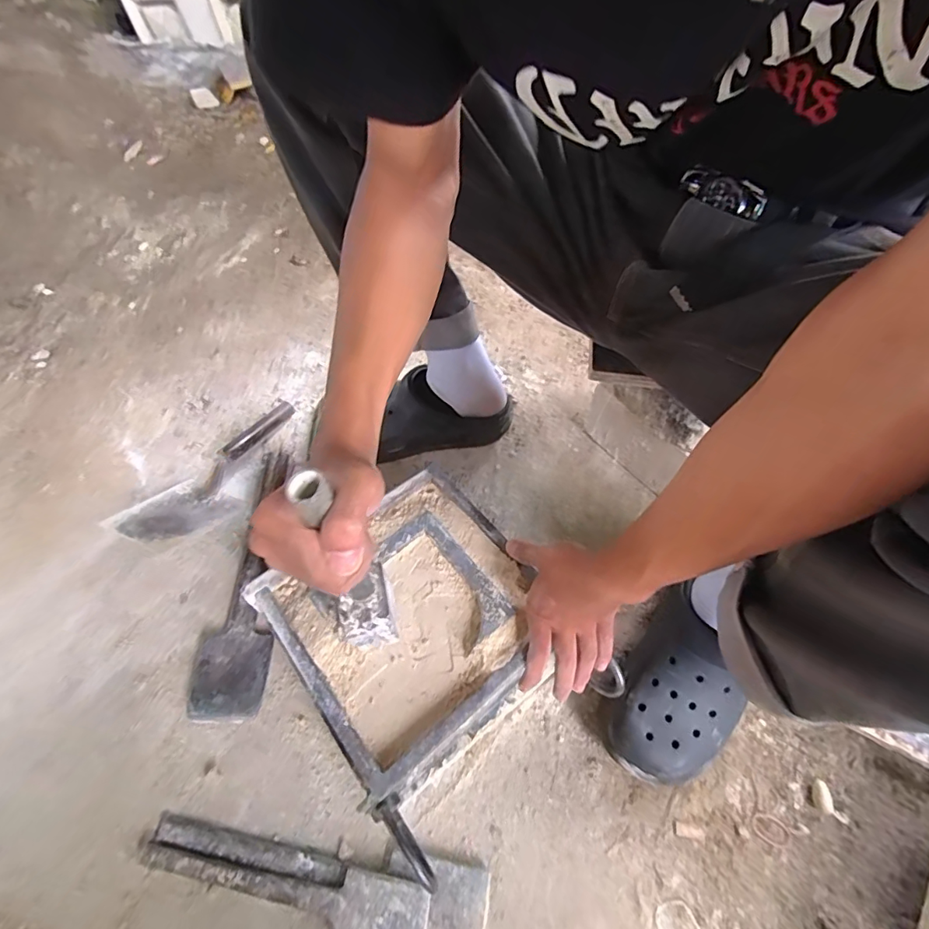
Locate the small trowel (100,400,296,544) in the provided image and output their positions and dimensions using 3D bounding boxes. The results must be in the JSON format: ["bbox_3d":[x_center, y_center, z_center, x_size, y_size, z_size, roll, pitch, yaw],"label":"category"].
[{"bbox_3d":[-0.335,0.003,0.670,0.100,0.060,0.274,23,60,17],"label":"small trowel"}]

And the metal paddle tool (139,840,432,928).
[{"bbox_3d":[-0.169,0.396,0.446,0.271,0.022,0.057,5,56,6],"label":"metal paddle tool"}]

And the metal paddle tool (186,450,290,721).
[{"bbox_3d":[-0.268,0.131,0.612,0.074,0.028,0.341,-4,56,-1],"label":"metal paddle tool"}]

